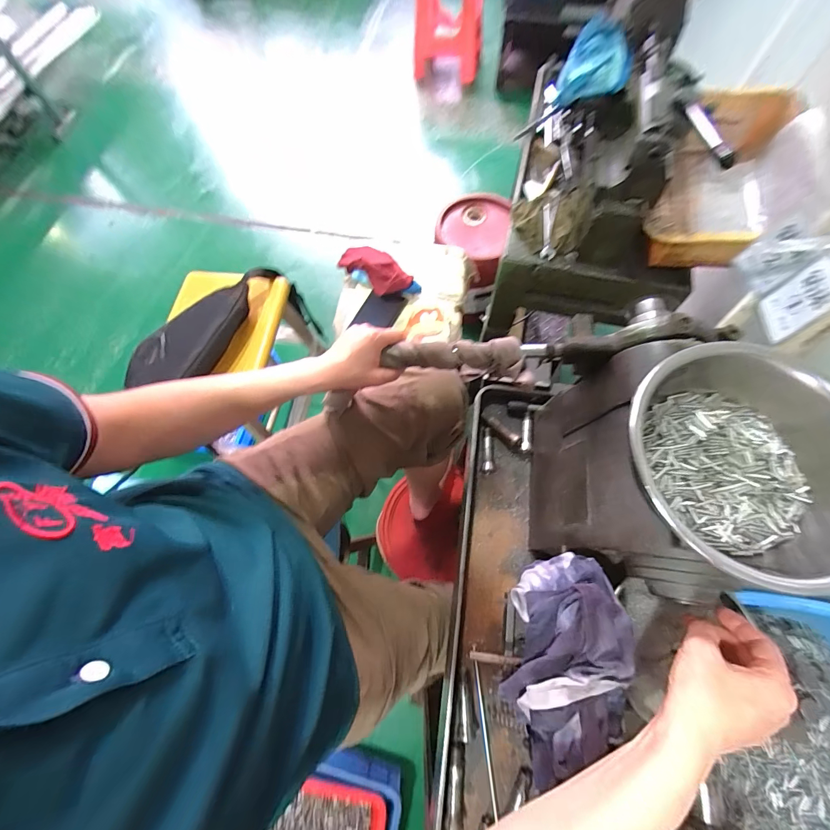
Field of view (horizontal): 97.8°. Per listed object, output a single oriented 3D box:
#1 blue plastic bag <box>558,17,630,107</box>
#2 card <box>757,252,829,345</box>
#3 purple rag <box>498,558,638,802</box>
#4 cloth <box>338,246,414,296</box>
[{"bbox_3d":[0.331,-0.641,0.649,0.115,0.085,0.149,18,70,9],"label":"blue plastic bag"},{"bbox_3d":[0.439,-0.134,0.409,0.011,0.113,0.063,2,71,3],"label":"card"},{"bbox_3d":[0.135,0.215,0.324,0.094,0.059,0.175,13,69,7],"label":"purple rag"},{"bbox_3d":[-0.083,-0.302,0.747,0.176,0.041,0.078,41,75,16],"label":"cloth"}]

